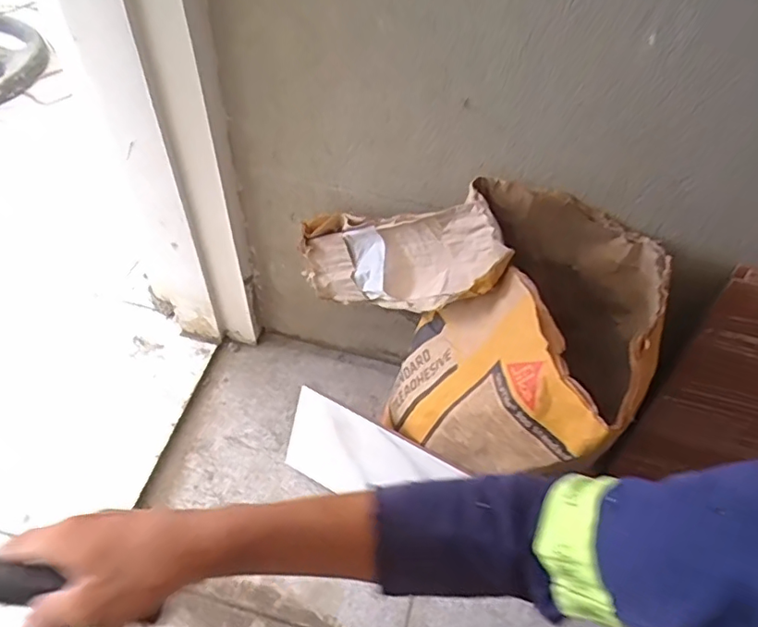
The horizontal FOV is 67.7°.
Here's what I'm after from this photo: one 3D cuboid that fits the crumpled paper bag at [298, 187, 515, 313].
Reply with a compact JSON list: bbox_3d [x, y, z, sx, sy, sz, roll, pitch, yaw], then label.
[{"bbox_3d":[0.019,-0.063,0.683,0.299,0.126,0.080,0,44,39],"label":"crumpled paper bag"}]

